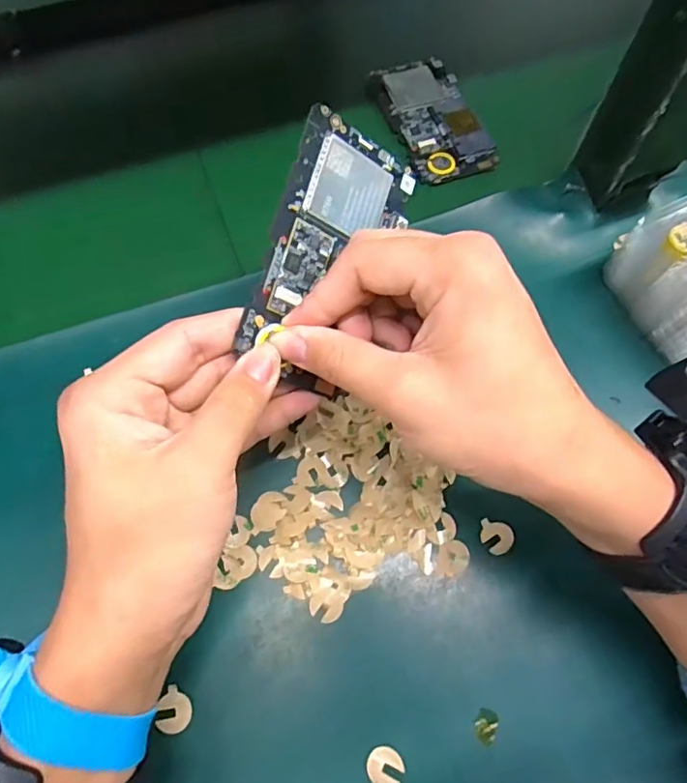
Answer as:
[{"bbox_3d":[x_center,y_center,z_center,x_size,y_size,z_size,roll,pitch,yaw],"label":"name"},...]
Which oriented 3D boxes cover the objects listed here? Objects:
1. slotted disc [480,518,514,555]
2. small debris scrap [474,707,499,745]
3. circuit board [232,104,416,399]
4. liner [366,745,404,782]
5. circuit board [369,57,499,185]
[{"bbox_3d":[0.085,0.081,0.309,0.018,0.004,0.018,-1,70,3],"label":"slotted disc"},{"bbox_3d":[0.070,0.163,0.273,0.011,0.004,0.014,27,70,9],"label":"small debris scrap"},{"bbox_3d":[-0.007,-0.063,0.265,0.062,0.006,0.121,22,85,-32],"label":"circuit board"},{"bbox_3d":[0.020,0.179,0.265,0.017,0.004,0.018,-1,64,2],"label":"liner"},{"bbox_3d":[0.071,-0.219,0.446,0.066,0.010,0.122,-17,70,-9],"label":"circuit board"}]

